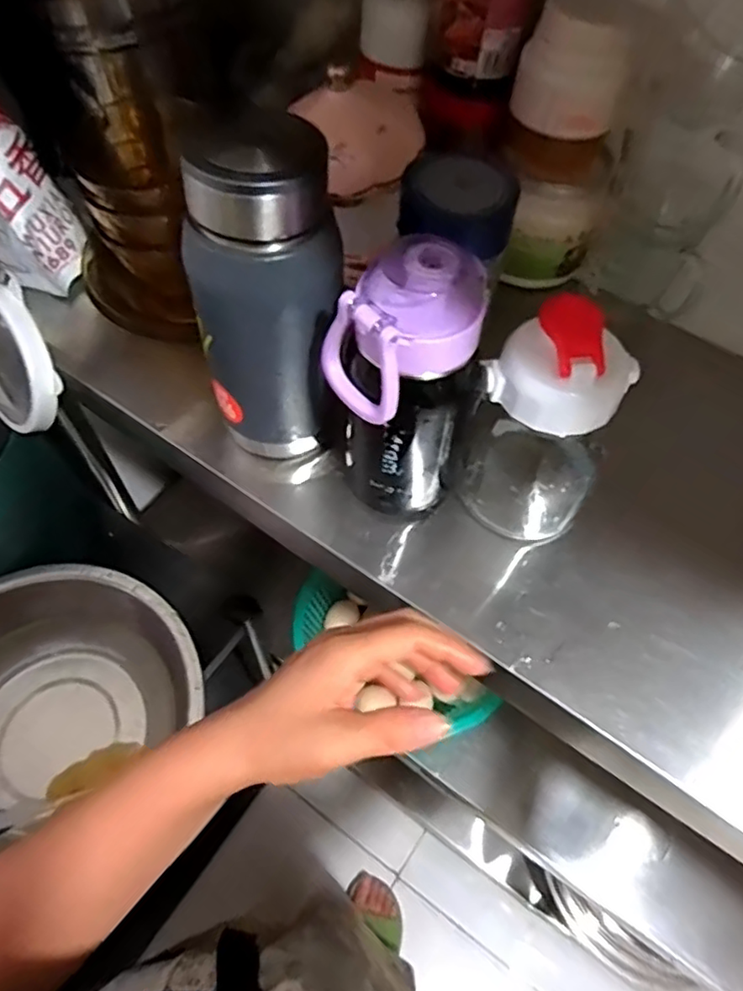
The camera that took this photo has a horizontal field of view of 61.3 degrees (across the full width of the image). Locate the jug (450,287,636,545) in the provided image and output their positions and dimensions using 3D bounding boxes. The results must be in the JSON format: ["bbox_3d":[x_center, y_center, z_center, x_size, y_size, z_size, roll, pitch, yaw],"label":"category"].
[{"bbox_3d":[0.115,-0.044,0.421,0.090,0.180,0.084,1,58,-2],"label":"jug"}]

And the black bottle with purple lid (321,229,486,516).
[{"bbox_3d":[0.017,-0.058,0.393,0.088,0.183,0.073,9,58,3],"label":"black bottle with purple lid"}]

